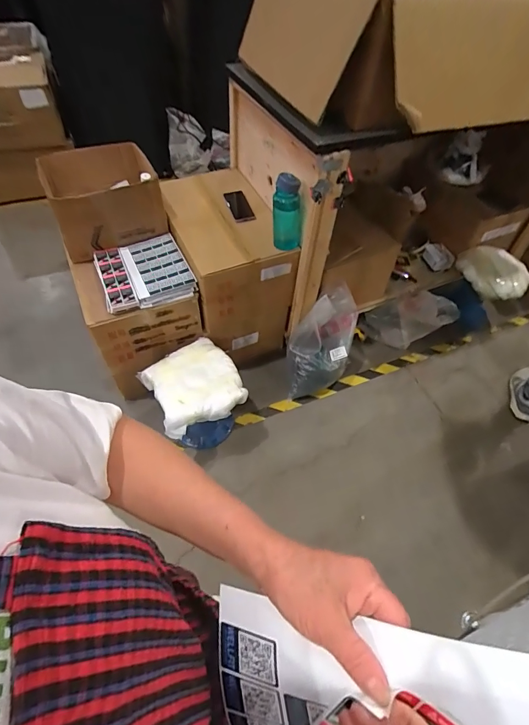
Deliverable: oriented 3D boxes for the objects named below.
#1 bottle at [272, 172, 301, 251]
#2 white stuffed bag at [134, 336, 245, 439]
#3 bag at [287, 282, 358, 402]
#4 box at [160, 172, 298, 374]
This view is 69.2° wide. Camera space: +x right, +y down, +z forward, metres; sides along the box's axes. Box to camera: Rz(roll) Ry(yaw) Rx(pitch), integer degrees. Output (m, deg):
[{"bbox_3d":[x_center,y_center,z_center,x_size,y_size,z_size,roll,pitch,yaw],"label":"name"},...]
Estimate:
[{"bbox_3d":[0.073,-0.456,1.207,0.092,0.239,0.069,8,53,2],"label":"bottle"},{"bbox_3d":[-0.225,0.062,1.219,0.279,0.074,0.297,-22,58,-19],"label":"white stuffed bag"},{"bbox_3d":[0.213,-0.062,1.481,0.236,0.351,0.301,12,53,5],"label":"bag"},{"bbox_3d":[-0.163,-0.376,1.557,0.354,0.519,0.599,-15,56,-15],"label":"box"}]

